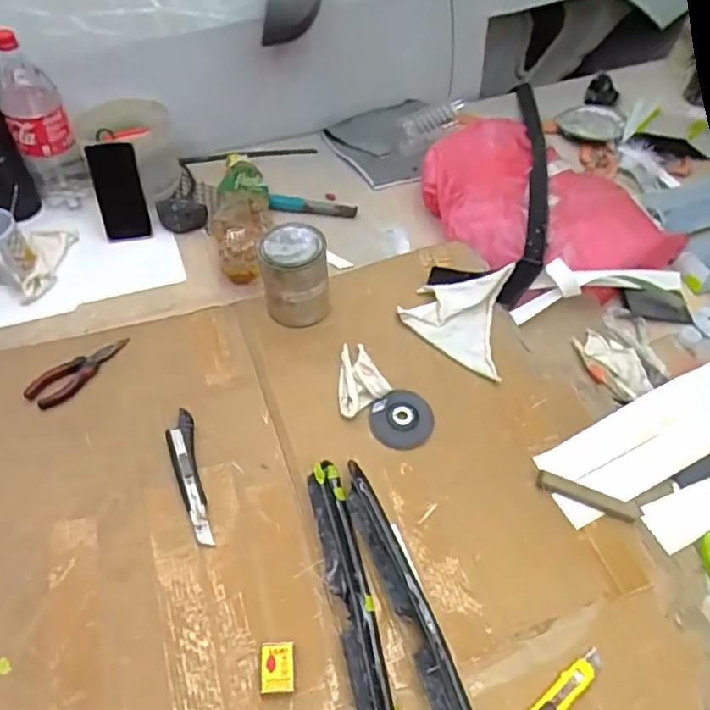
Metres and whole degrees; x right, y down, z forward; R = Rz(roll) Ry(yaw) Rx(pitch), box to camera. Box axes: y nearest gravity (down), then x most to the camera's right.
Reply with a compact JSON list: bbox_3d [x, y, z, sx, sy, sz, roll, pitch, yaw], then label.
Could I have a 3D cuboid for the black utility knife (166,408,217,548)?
[{"bbox_3d":[-0.225,0.156,0.797,0.037,0.029,0.198,-12,55,-12],"label":"black utility knife"}]

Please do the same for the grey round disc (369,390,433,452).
[{"bbox_3d":[0.068,0.096,0.869,0.091,0.010,0.086,1,69,-2],"label":"grey round disc"}]

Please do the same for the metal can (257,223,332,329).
[{"bbox_3d":[-0.097,-0.124,0.944,0.102,0.132,0.110,-9,54,-10],"label":"metal can"}]

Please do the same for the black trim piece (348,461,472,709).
[{"bbox_3d":[0.070,0.307,0.699,0.052,0.033,0.414,-15,56,-14],"label":"black trim piece"}]

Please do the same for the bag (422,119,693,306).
[{"bbox_3d":[0.344,-0.304,1.138,0.389,0.062,0.485,-18,56,-16],"label":"bag"}]

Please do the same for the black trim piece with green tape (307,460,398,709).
[{"bbox_3d":[0.004,0.311,0.689,0.046,0.054,0.406,-10,55,-11],"label":"black trim piece with green tape"}]

